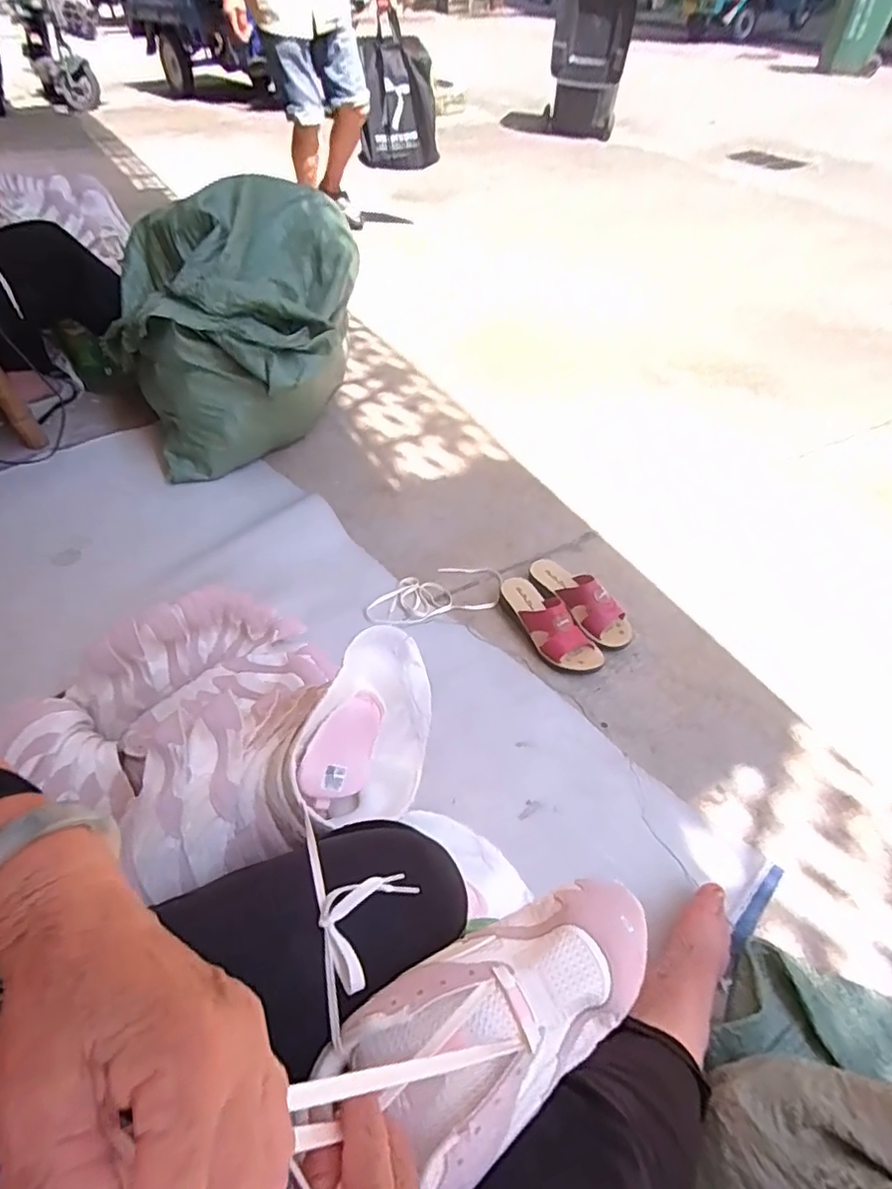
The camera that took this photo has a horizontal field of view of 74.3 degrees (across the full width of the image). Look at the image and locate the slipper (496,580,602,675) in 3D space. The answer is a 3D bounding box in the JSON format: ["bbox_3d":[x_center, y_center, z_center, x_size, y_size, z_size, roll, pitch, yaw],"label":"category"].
[{"bbox_3d":[0.177,0.040,1.015,0.089,0.078,0.222,-20,52,-19],"label":"slipper"}]

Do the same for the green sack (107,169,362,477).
[{"bbox_3d":[-0.452,-0.577,1.310,0.549,0.434,0.500,-13,50,-11],"label":"green sack"}]

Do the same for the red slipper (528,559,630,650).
[{"bbox_3d":[0.236,0.006,1.056,0.084,0.077,0.225,-28,55,-25],"label":"red slipper"}]

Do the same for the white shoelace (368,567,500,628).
[{"bbox_3d":[-0.017,0.002,1.087,0.267,0.017,0.112,-11,50,-15],"label":"white shoelace"}]

